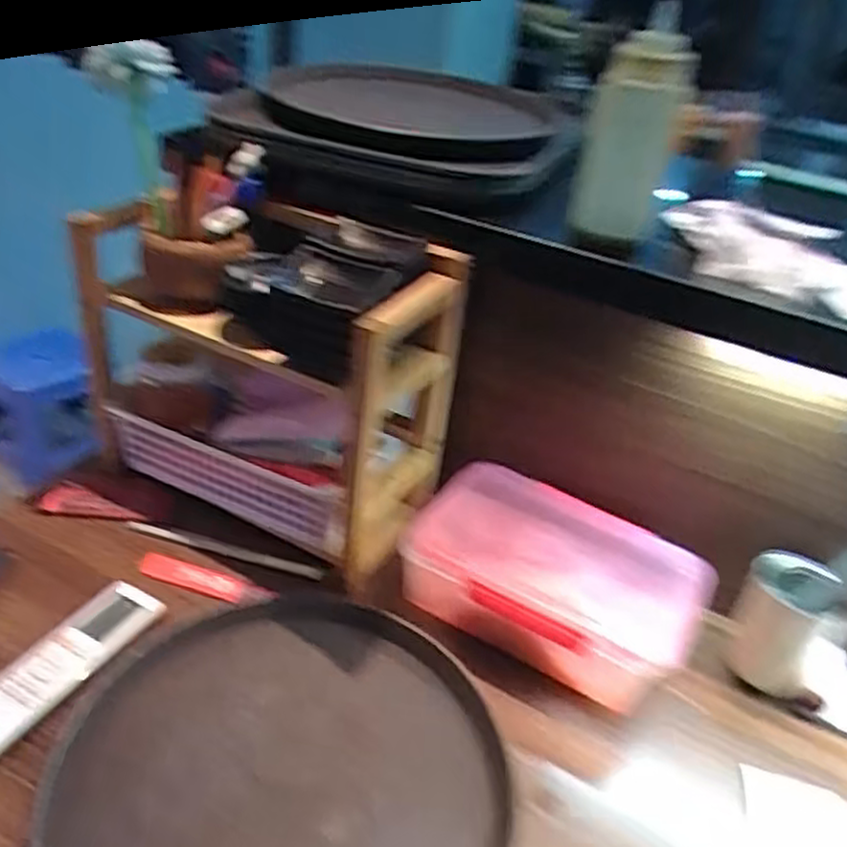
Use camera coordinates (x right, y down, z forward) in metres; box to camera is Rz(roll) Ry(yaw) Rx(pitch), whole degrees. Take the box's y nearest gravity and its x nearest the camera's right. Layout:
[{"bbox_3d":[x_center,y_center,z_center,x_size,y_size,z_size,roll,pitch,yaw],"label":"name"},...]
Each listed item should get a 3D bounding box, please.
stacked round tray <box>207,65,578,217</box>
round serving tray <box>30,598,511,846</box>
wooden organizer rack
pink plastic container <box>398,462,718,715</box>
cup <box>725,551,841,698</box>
[{"bbox_3d":[-0.032,-0.350,0.856,0.395,0.075,0.374,5,36,-4],"label":"stacked round tray"},{"bbox_3d":[-0.104,0.281,0.586,0.329,0.016,0.343,5,36,-4],"label":"round serving tray"},{"bbox_3d":[-0.163,-0.063,0.795,0.365,0.299,0.190,21,38,17],"label":"wooden organizer rack"},{"bbox_3d":[0.128,0.154,0.752,0.270,0.076,0.180,23,39,20],"label":"pink plastic container"},{"bbox_3d":[0.339,0.189,0.720,0.070,0.118,0.073,18,38,13],"label":"cup"}]

